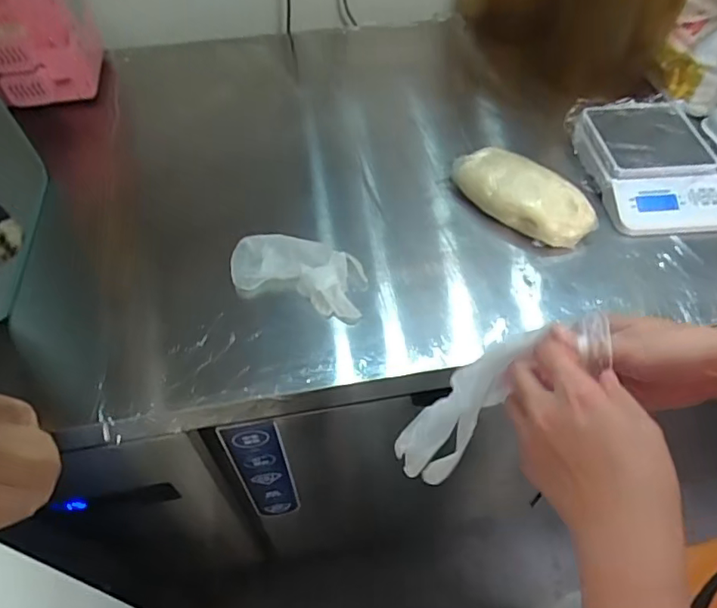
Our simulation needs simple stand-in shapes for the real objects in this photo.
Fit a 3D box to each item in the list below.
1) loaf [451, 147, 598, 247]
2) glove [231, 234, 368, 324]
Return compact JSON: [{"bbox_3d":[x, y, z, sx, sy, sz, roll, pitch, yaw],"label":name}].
[{"bbox_3d":[0.218,-0.150,0.733,0.088,0.060,0.203,-38,62,-26],"label":"loaf"},{"bbox_3d":[-0.075,-0.045,0.676,0.183,0.030,0.094,18,54,12],"label":"glove"}]

